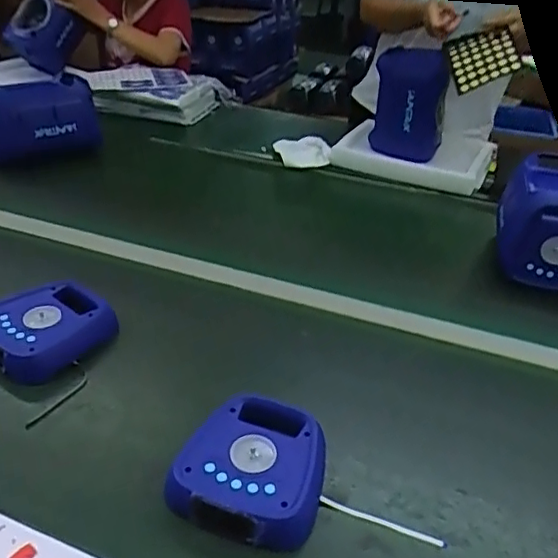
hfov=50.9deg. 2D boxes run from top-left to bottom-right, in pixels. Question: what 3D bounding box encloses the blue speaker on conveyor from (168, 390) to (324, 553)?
[{"bbox_3d":[-0.030,0.214,0.664,0.165,0.041,0.171,12,35,13],"label":"blue speaker on conveyor"}]

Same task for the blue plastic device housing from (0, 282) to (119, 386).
[{"bbox_3d":[-0.331,0.075,0.845,0.126,0.077,0.163,25,40,29],"label":"blue plastic device housing"}]

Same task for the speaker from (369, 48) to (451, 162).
[{"bbox_3d":[0.283,-0.368,1.289,0.149,0.271,0.067,9,35,9],"label":"speaker"}]

